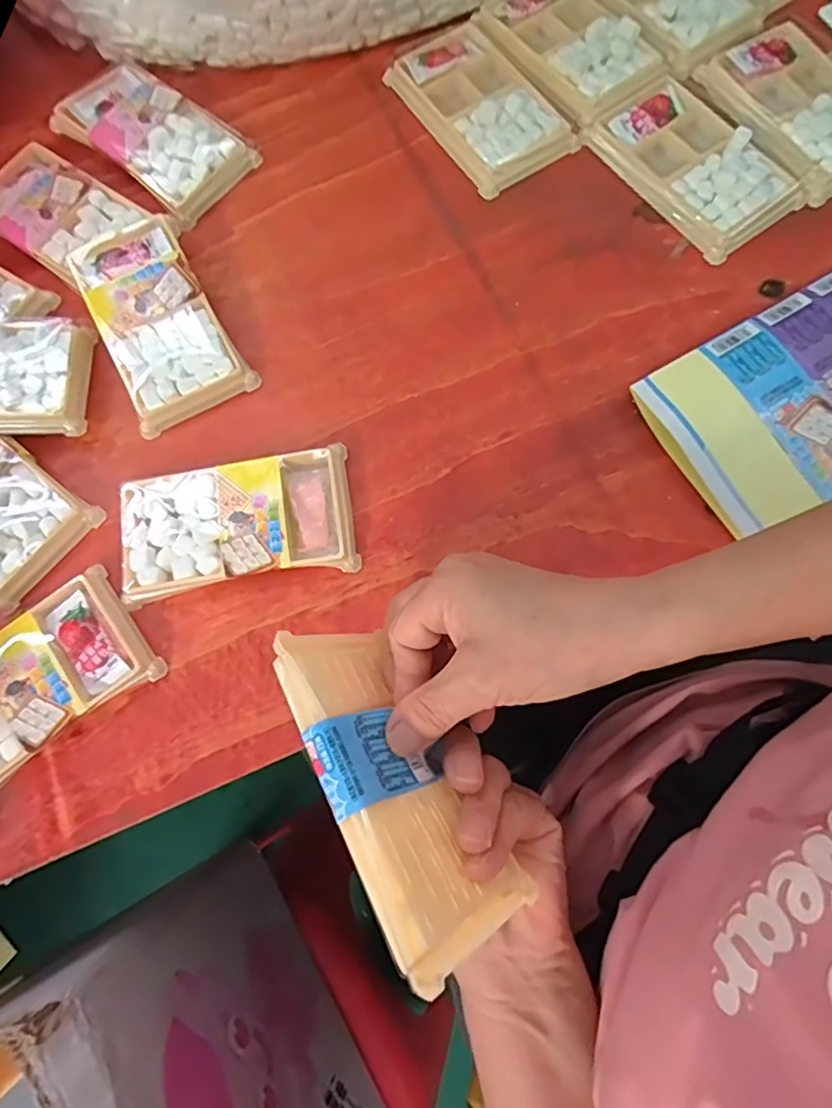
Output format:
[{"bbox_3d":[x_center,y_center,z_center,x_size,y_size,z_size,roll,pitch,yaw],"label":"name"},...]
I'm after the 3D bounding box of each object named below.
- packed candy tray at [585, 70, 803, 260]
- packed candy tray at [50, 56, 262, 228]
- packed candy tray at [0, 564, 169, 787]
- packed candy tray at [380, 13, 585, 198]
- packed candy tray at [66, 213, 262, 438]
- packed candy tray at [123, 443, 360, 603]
[{"bbox_3d":[0.187,-0.264,0.389,0.077,0.019,0.131,-36,77,-7],"label":"packed candy tray"},{"bbox_3d":[-0.191,-0.304,0.416,0.143,0.025,0.075,38,80,10],"label":"packed candy tray"},{"bbox_3d":[-0.215,0.075,0.320,0.129,0.015,0.074,-38,78,-7],"label":"packed candy tray"},{"bbox_3d":[0.044,-0.323,0.412,0.078,0.017,0.140,-33,77,-6],"label":"packed candy tray"},{"bbox_3d":[-0.169,-0.156,0.374,0.073,0.025,0.145,-28,76,-5],"label":"packed candy tray"},{"bbox_3d":[-0.105,-0.018,0.339,0.133,0.017,0.072,-9,76,0],"label":"packed candy tray"}]

